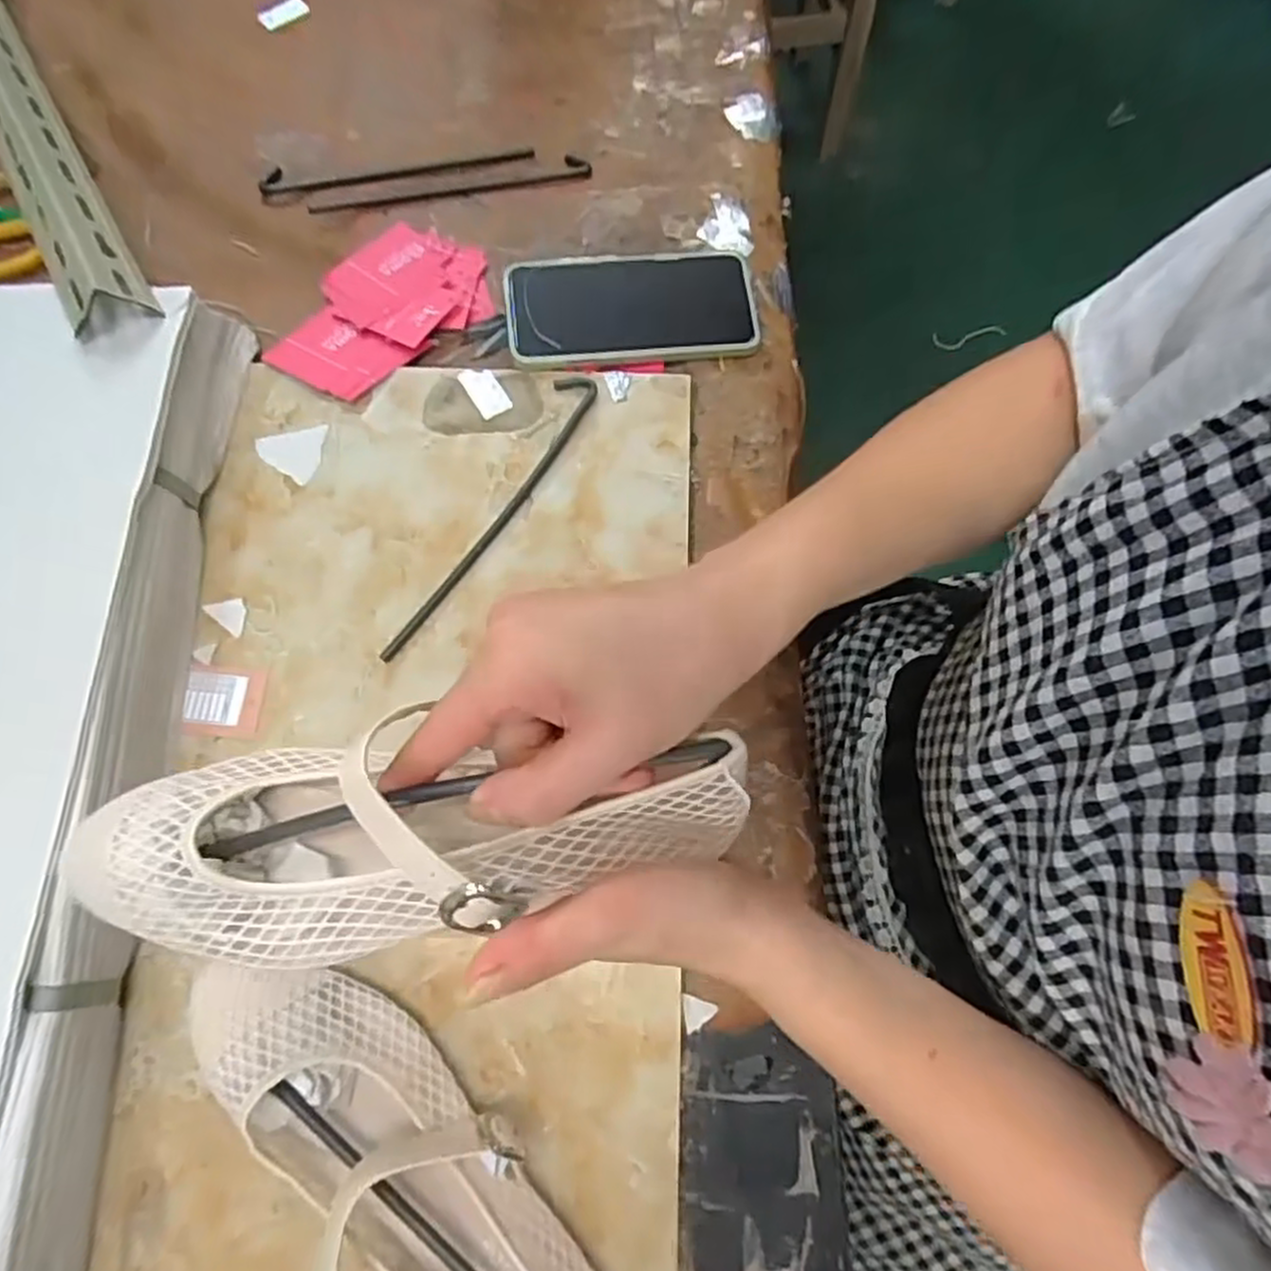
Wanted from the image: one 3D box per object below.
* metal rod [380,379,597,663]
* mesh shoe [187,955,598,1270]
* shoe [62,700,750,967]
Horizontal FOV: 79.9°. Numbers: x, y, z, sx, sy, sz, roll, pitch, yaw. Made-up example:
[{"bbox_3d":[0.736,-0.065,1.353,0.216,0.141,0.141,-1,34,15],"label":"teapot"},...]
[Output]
[{"bbox_3d":[-0.084,-0.074,0.463,0.029,0.007,0.215,25,74,9],"label":"metal rod"},{"bbox_3d":[-0.108,0.232,0.332,0.228,0.063,0.084,35,75,11],"label":"mesh shoe"},{"bbox_3d":[-0.079,0.069,0.272,0.235,0.050,0.080,-5,72,-2],"label":"shoe"}]

